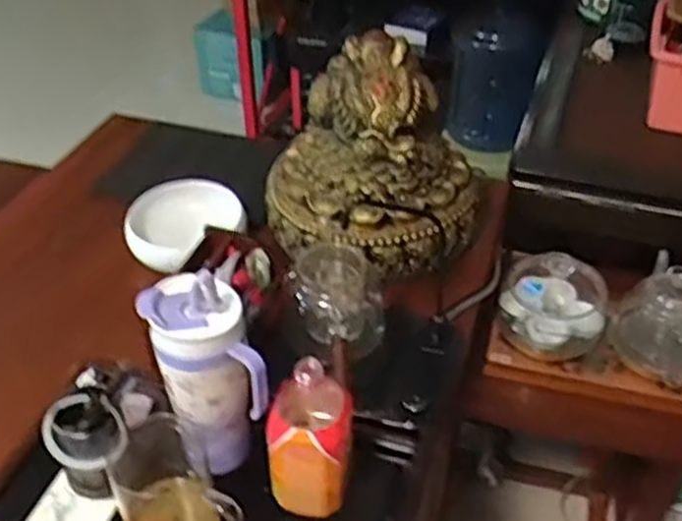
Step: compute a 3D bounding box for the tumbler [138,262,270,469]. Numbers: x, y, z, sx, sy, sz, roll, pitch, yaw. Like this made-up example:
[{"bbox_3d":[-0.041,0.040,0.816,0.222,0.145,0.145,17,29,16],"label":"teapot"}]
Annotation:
[{"bbox_3d":[-0.148,0.126,0.870,0.098,0.224,0.122,-16,42,-19],"label":"tumbler"}]

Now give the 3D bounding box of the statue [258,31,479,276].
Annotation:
[{"bbox_3d":[0.058,-0.177,1.287,0.340,0.293,0.274,-10,41,-11],"label":"statue"}]

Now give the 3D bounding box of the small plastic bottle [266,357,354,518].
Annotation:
[{"bbox_3d":[-0.034,0.189,0.878,0.080,0.194,0.101,7,40,8],"label":"small plastic bottle"}]

